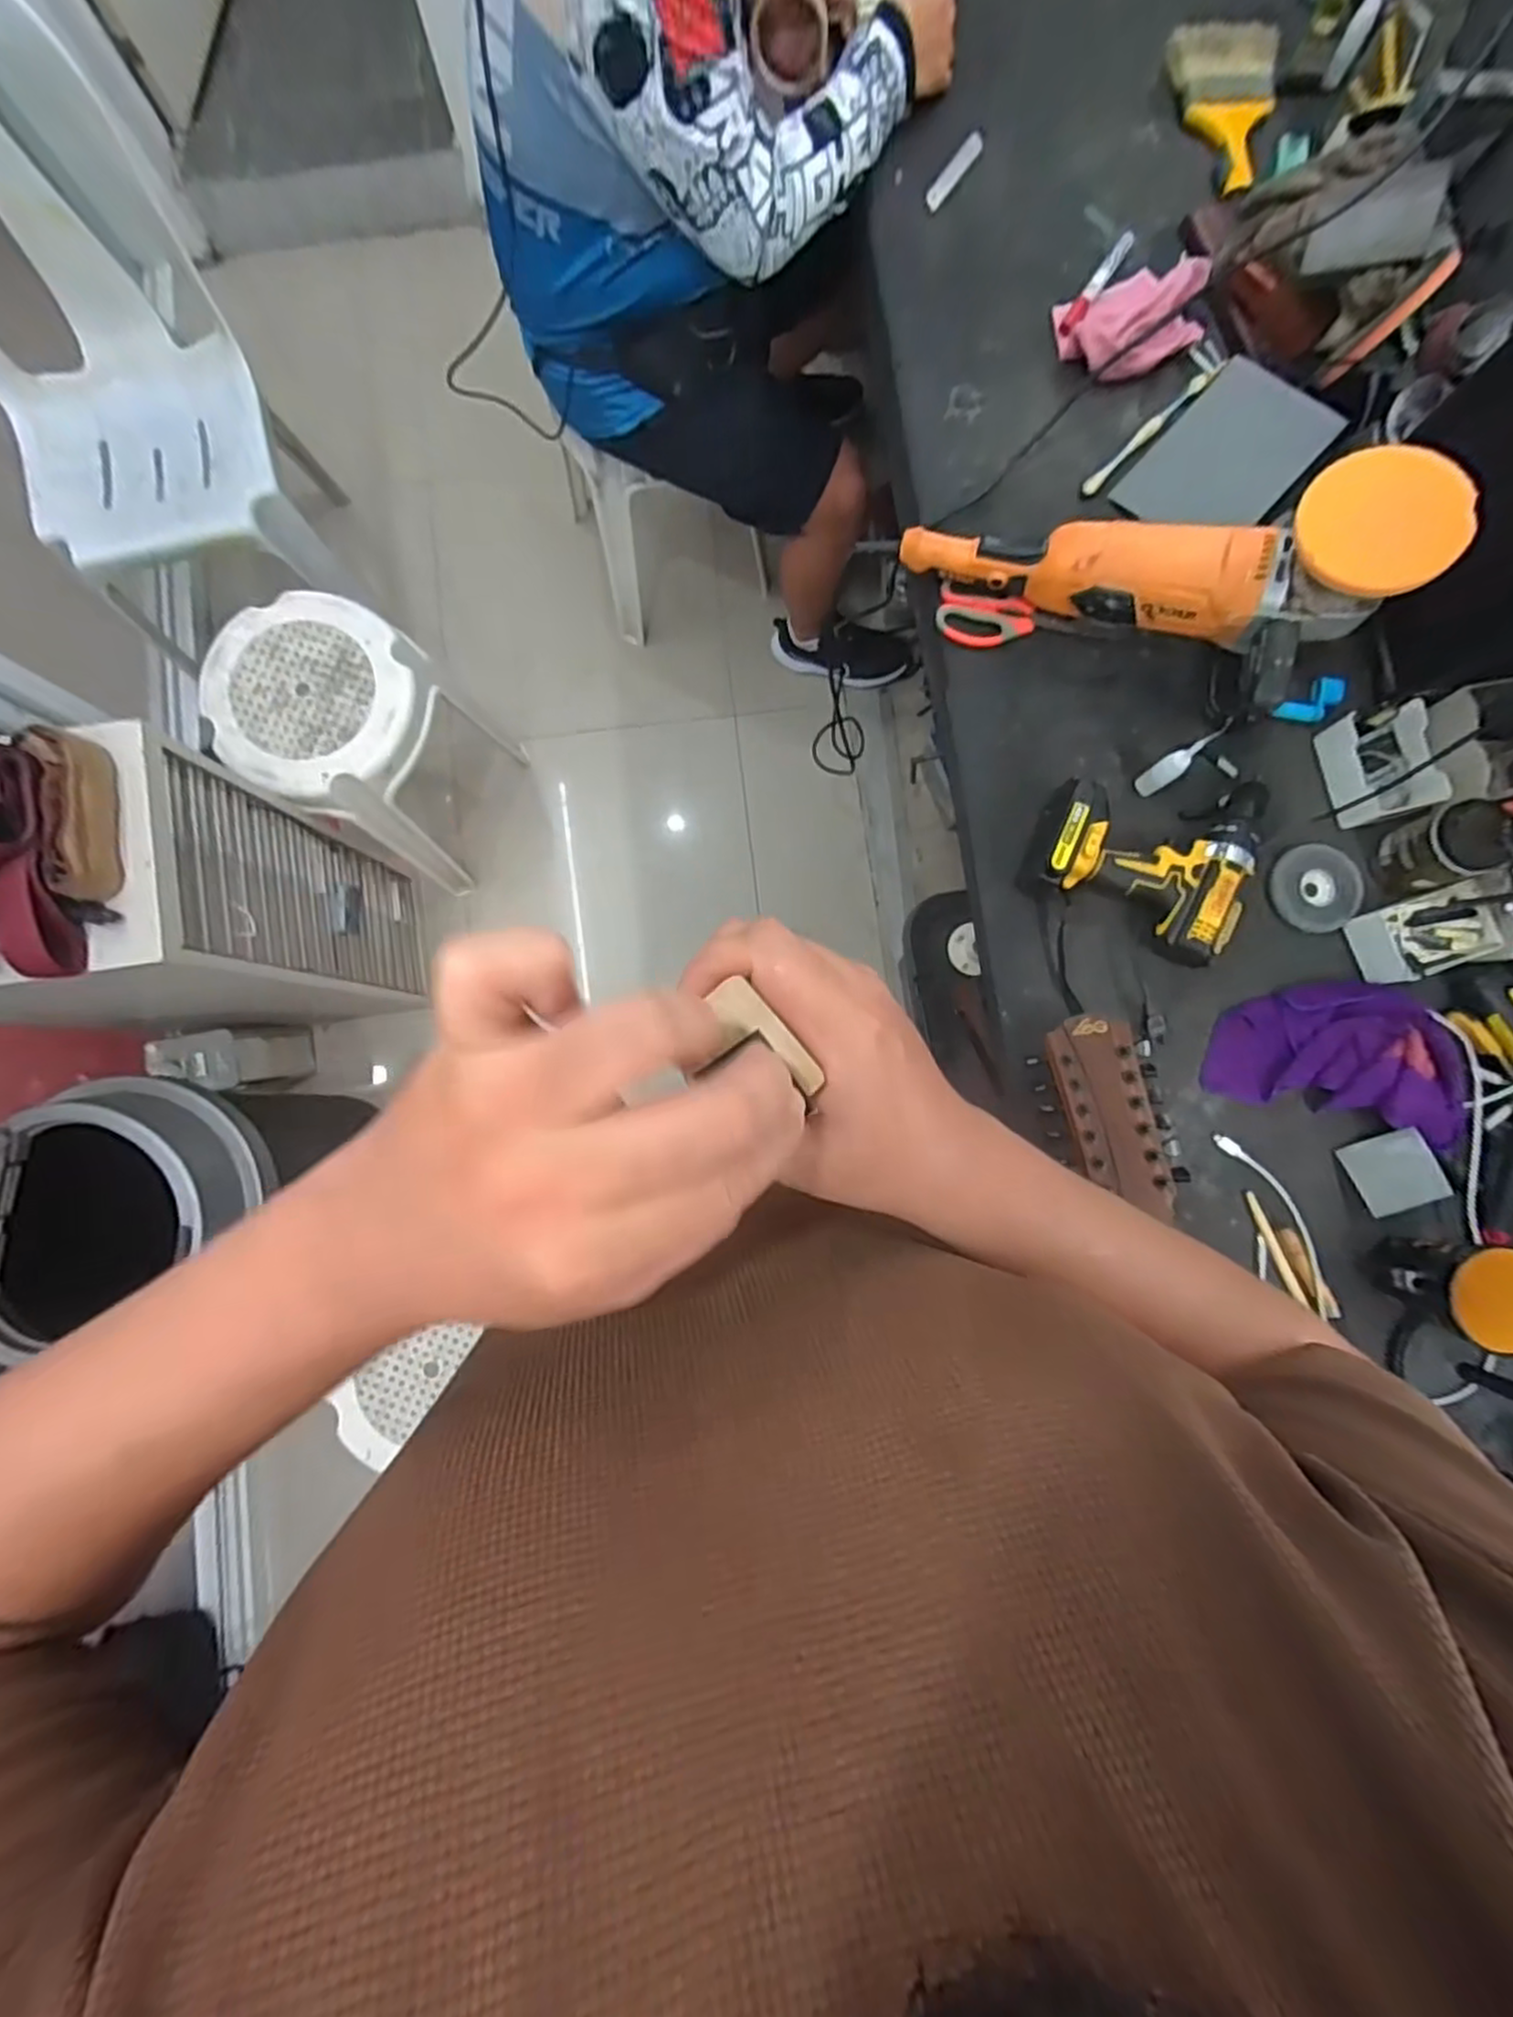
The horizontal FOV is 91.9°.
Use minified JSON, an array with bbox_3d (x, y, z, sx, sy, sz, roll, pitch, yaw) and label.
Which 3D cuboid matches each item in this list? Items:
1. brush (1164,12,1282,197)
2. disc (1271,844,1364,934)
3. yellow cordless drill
[{"bbox_3d":[0.524,-1.013,0.823,0.109,0.022,0.219,3,87,14],"label":"brush"},{"bbox_3d":[0.578,-0.125,0.753,0.082,0.010,0.090,0,85,-1],"label":"disc"},{"bbox_3d":[0.396,-0.168,0.730,0.202,0.061,0.199,21,85,1],"label":"yellow cordless drill"}]

